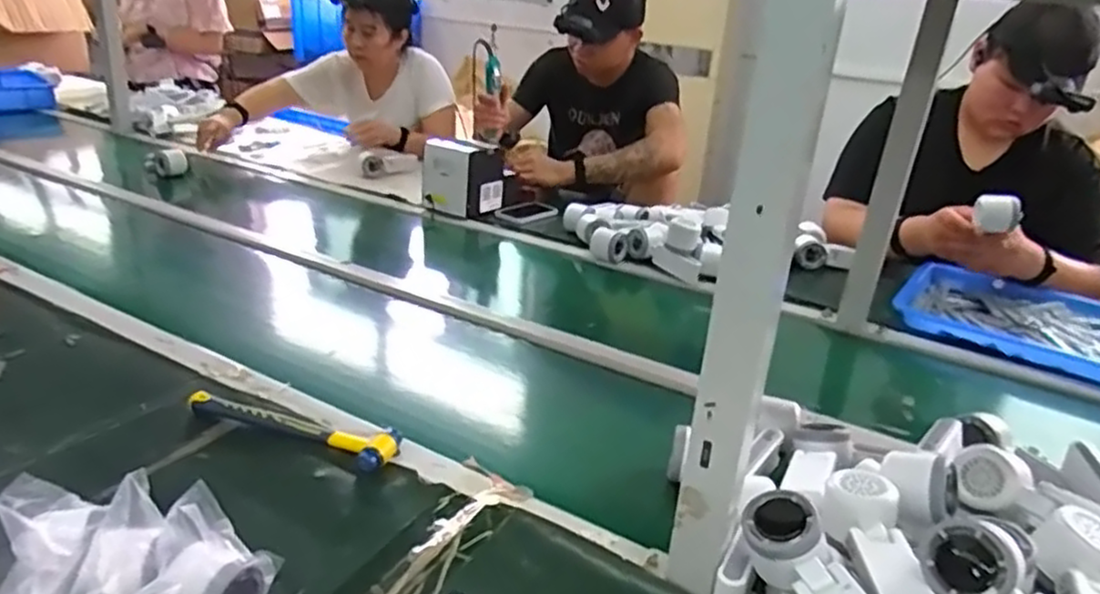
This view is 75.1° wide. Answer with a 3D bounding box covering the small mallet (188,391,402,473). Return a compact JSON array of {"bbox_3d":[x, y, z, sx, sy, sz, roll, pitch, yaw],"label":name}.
[{"bbox_3d":[-0.274,0.136,0.762,0.242,0.022,0.048,13,25,18],"label":"small mallet"}]

